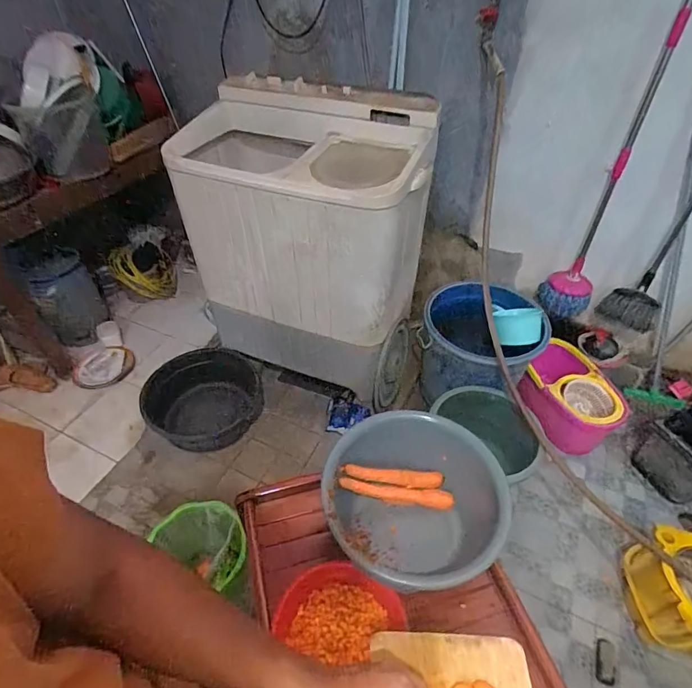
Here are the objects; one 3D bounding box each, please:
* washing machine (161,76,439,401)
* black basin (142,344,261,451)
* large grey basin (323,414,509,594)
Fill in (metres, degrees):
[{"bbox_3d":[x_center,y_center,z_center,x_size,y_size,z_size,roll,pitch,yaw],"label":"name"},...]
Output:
[{"bbox_3d":[-0.132,-0.315,1.475,0.697,0.901,0.432,16,46,16],"label":"washing machine"},{"bbox_3d":[-0.547,0.208,1.684,0.420,0.137,0.431,0,44,0],"label":"black basin"},{"bbox_3d":[0.105,0.287,0.773,0.272,0.168,0.293,0,44,0],"label":"large grey basin"}]

